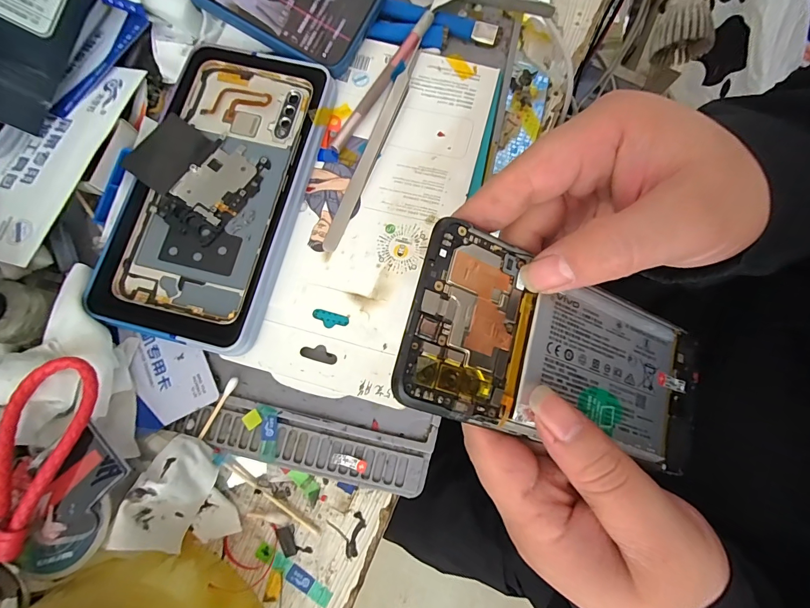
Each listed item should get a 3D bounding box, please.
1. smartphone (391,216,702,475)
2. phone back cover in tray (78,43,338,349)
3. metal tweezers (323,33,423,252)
[{"bbox_3d":[0.073,0.022,0.162,0.155,0.004,0.070,17,78,-20],"label":"smartphone"},{"bbox_3d":[-0.116,-0.072,0.232,0.105,0.015,0.186,14,79,2],"label":"phone back cover in tray"},{"bbox_3d":[-0.019,-0.107,0.242,0.013,0.012,0.156,22,79,4],"label":"metal tweezers"}]

